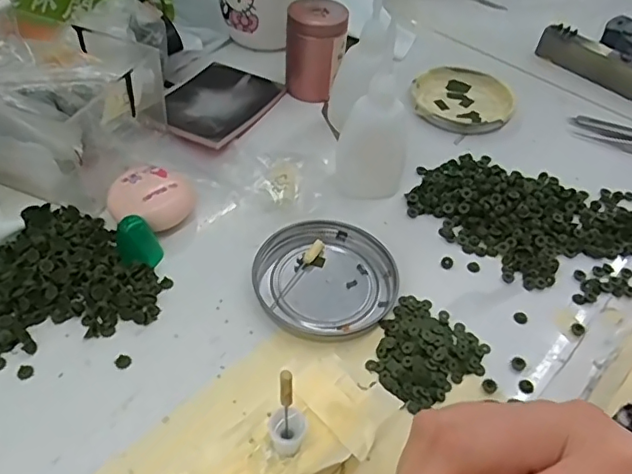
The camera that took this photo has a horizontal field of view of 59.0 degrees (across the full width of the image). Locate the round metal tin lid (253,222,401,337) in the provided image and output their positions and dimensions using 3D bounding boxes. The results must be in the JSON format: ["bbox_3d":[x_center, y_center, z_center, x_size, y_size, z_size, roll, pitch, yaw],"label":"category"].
[{"bbox_3d":[0.006,0.022,0.313,0.078,0.009,0.075,3,48,-3],"label":"round metal tin lid"}]

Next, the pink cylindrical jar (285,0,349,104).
[{"bbox_3d":[-0.001,-0.143,0.427,0.043,0.062,0.038,3,48,-3],"label":"pink cylindrical jar"}]

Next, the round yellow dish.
[{"bbox_3d":[0.116,-0.110,0.445,0.078,0.010,0.078,3,48,-3],"label":"round yellow dish"}]

